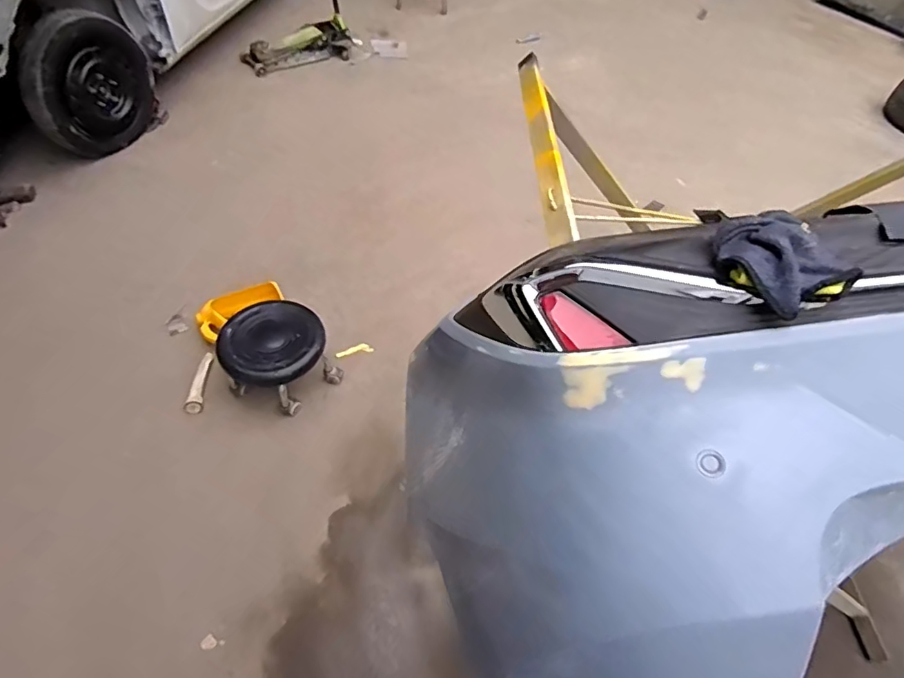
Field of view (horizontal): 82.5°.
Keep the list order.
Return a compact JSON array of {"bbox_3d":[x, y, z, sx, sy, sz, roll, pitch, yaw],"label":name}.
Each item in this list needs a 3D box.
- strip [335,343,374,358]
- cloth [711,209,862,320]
[{"bbox_3d":[-0.338,0.043,1.777,0.131,0.010,0.047,-16,57,-31],"label":"strip"},{"bbox_3d":[0.333,-0.080,0.528,0.084,0.055,0.128,-31,60,-27],"label":"cloth"}]

